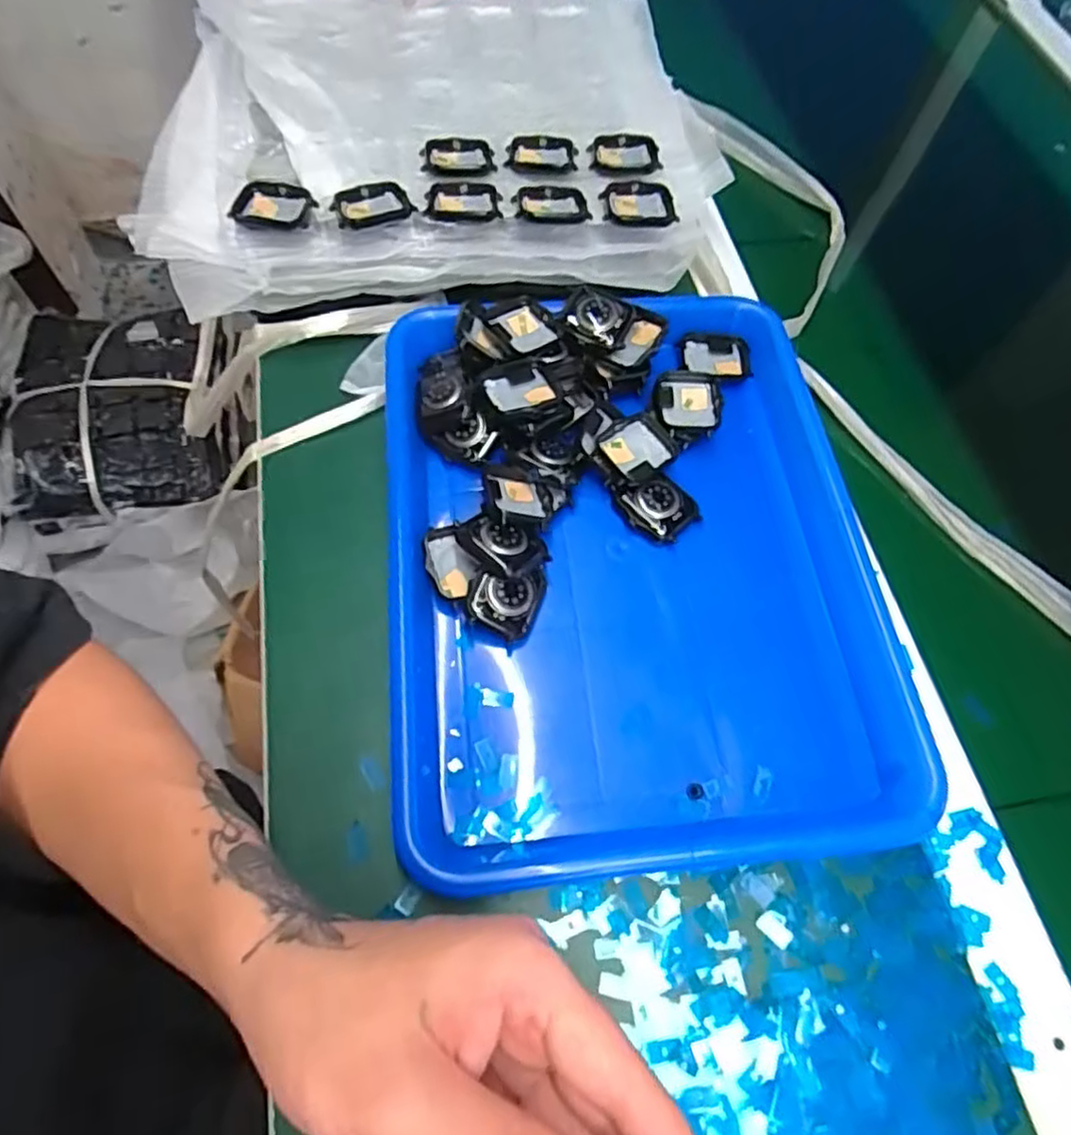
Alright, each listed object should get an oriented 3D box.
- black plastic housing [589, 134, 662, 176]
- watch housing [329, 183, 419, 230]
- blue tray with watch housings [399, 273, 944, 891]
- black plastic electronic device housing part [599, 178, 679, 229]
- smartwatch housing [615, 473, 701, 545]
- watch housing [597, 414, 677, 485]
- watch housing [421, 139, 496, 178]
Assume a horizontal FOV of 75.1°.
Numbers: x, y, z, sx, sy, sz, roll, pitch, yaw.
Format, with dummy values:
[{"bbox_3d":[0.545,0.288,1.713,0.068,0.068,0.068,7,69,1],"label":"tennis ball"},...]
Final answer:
[{"bbox_3d":[0.061,-0.283,0.476,0.047,0.009,0.037,-1,63,-3],"label":"black plastic housing"},{"bbox_3d":[-0.099,-0.223,0.426,0.046,0.006,0.035,-18,65,-11],"label":"watch housing"},{"bbox_3d":[0.058,-0.013,0.374,0.269,0.038,0.320,-4,64,-5],"label":"blue tray with watch housings"},{"bbox_3d":[0.066,-0.239,0.456,0.047,0.005,0.040,-6,71,-6],"label":"black plastic electronic device housing part"},{"bbox_3d":[0.069,-0.035,0.391,0.035,0.011,0.040,-39,72,-19],"label":"smartwatch housing"},{"bbox_3d":[0.058,-0.068,0.398,0.040,0.007,0.035,-35,70,-18],"label":"watch housing"},{"bbox_3d":[-0.051,-0.267,0.455,0.047,0.004,0.036,1,63,-2],"label":"watch housing"}]

